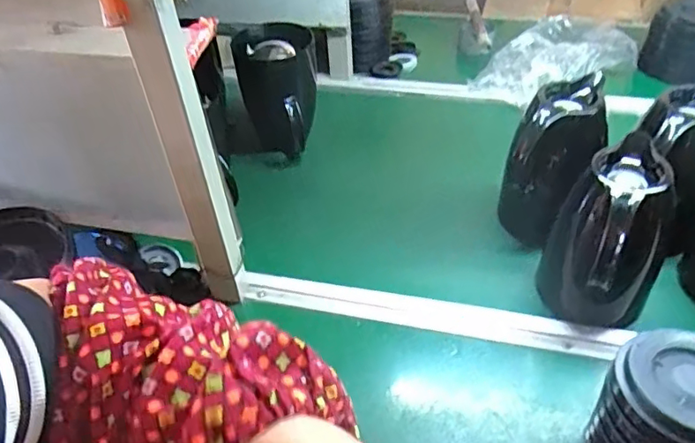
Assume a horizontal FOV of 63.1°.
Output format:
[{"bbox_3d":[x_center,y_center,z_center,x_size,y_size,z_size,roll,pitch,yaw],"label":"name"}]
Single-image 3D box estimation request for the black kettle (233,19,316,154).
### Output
[{"bbox_3d":[-0.114,-0.209,0.927,0.125,0.181,0.123,-7,43,-4],"label":"black kettle"}]

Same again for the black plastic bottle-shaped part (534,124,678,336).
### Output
[{"bbox_3d":[0.284,0.030,0.642,0.116,0.196,0.107,-2,43,2],"label":"black plastic bottle-shaped part"}]

